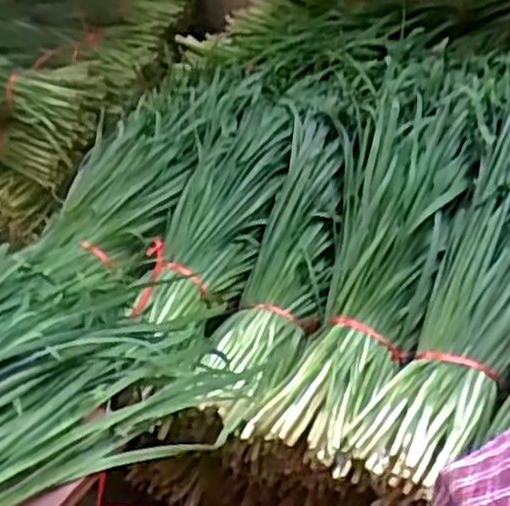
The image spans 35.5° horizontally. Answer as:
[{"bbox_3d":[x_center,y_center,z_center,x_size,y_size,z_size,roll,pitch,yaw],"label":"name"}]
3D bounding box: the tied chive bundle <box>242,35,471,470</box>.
[{"bbox_3d":[0.139,-0.037,0.800,0.125,0.065,0.505,9,56,20],"label":"tied chive bundle"}]

